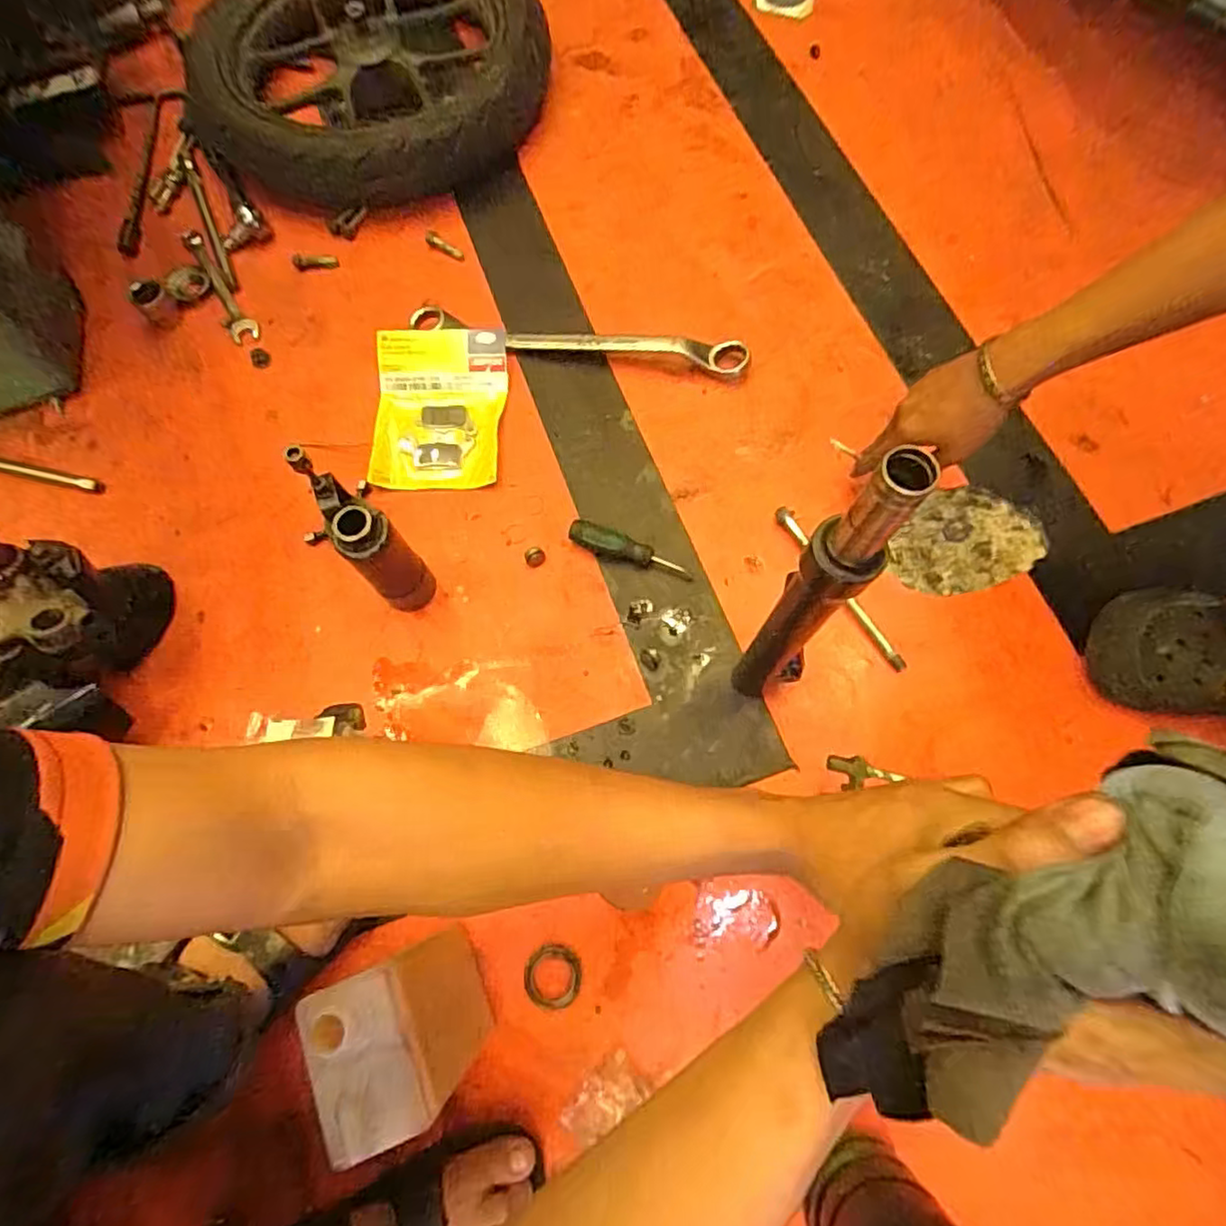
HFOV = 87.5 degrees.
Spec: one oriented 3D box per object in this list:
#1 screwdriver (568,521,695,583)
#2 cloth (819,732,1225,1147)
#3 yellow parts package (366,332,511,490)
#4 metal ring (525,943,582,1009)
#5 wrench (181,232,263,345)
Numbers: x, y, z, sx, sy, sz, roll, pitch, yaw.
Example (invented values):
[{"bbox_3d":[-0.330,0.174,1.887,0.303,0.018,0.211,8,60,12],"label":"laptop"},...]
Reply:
[{"bbox_3d":[0.018,-0.062,0.664,0.132,0.022,0.025,21,73,9],"label":"screwdriver"},{"bbox_3d":[0.125,0.096,0.179,0.158,0.047,0.063,-39,74,23],"label":"cloth"},{"bbox_3d":[-0.202,-0.236,0.739,0.152,0.023,0.196,-2,71,1],"label":"yellow parts package"},{"bbox_3d":[-0.051,0.311,0.548,0.049,0.004,0.049,-1,71,2],"label":"metal ring"},{"bbox_3d":[-0.525,-0.433,0.850,0.034,0.018,0.221,-33,73,-9],"label":"wrench"}]

